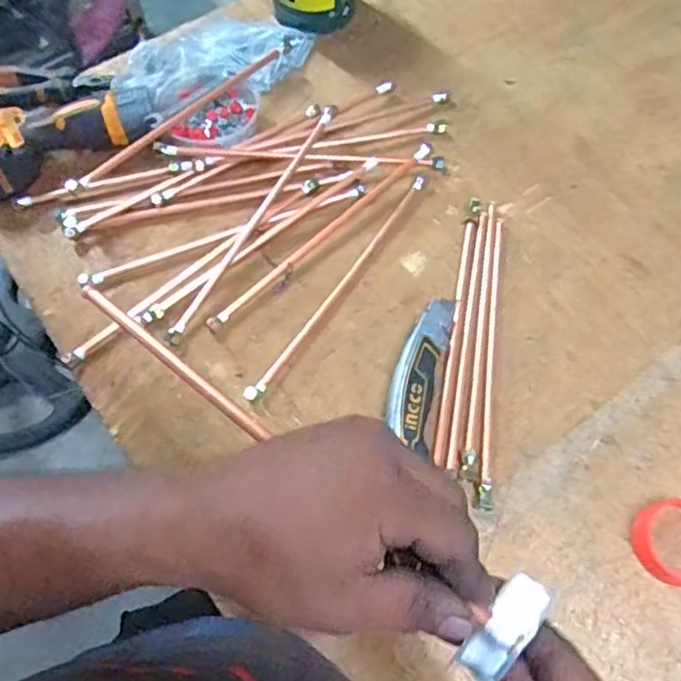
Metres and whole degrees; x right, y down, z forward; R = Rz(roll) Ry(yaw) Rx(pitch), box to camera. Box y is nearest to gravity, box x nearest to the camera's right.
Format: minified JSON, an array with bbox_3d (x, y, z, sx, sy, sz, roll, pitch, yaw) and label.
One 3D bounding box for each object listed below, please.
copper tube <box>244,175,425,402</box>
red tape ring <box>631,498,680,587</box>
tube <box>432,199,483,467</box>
[{"bbox_3d":[0.001,-0.059,0.639,0.014,0.013,0.303,30,68,14],"label":"copper tube"},{"bbox_3d":[0.278,0.165,0.525,0.064,0.025,0.069,0,64,1],"label":"red tape ring"},{"bbox_3d":[0.113,-0.019,0.617,0.013,0.010,0.282,11,65,6],"label":"tube"}]

